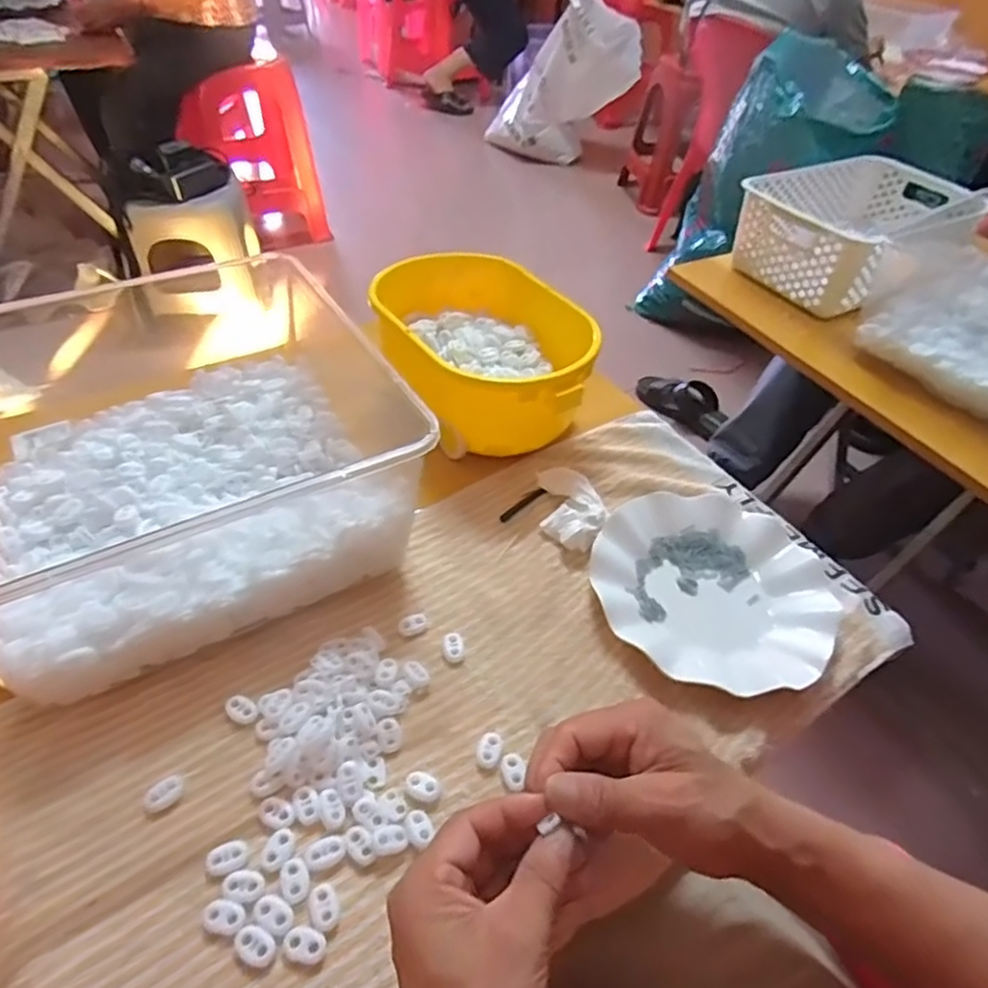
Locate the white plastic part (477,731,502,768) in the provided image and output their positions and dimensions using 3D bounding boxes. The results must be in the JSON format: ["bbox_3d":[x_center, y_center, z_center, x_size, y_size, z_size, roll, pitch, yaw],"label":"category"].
[{"bbox_3d":[-0.003,0.163,0.426,0.015,0.005,0.023,9,47,3],"label":"white plastic part"}]

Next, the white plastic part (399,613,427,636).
[{"bbox_3d":[-0.059,0.097,0.487,0.021,0.010,0.013,-15,50,-18],"label":"white plastic part"}]

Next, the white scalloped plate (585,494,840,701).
[{"bbox_3d":[0.175,0.070,0.522,0.191,0.023,0.169,-6,48,-11],"label":"white scalloped plate"}]

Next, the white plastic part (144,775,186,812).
[{"bbox_3d":[-0.195,0.177,0.394,0.022,0.012,0.014,-33,57,-30],"label":"white plastic part"}]

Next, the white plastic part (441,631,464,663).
[{"bbox_3d":[-0.029,0.109,0.476,0.014,0.007,0.024,-8,48,-12],"label":"white plastic part"}]

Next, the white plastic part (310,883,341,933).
[{"bbox_3d":[-0.091,0.222,0.358,0.014,0.008,0.022,-15,50,-18],"label":"white plastic part"}]

